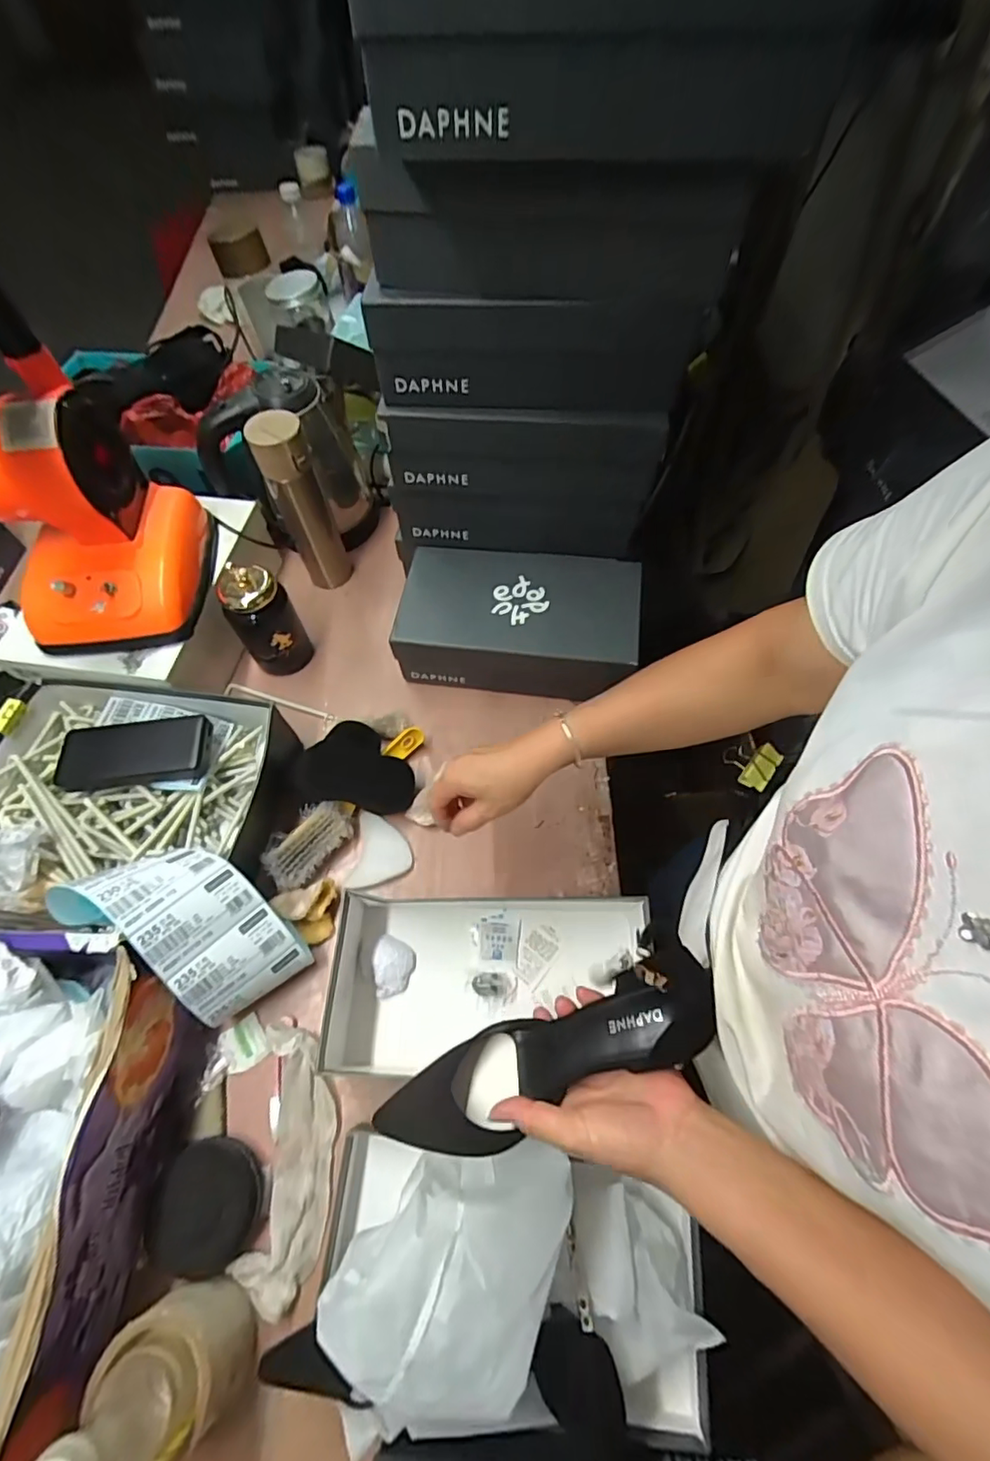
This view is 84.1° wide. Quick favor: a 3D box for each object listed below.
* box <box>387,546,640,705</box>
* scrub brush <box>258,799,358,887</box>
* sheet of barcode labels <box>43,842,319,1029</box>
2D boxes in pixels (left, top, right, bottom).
[{"bbox_3d":[0.028,-0.140,0.713,0.291,0.107,0.158,6,63,4],"label":"box"},{"bbox_3d":[-0.208,0.124,0.620,0.058,0.033,0.103,47,72,-11],"label":"scrub brush"},{"bbox_3d":[-0.281,0.182,0.517,0.206,0.043,0.112,46,55,-15],"label":"sheet of barcode labels"}]

